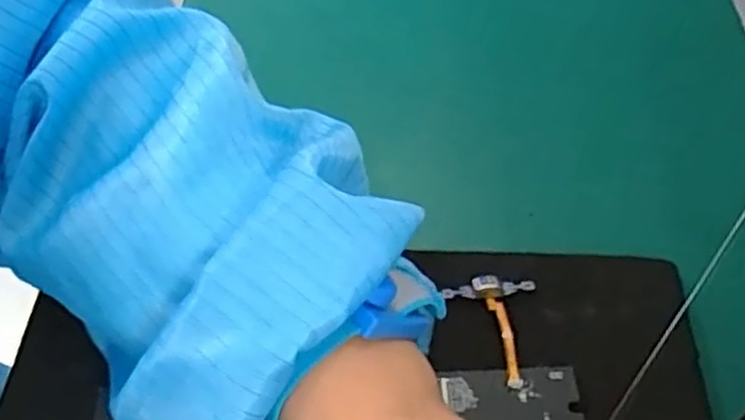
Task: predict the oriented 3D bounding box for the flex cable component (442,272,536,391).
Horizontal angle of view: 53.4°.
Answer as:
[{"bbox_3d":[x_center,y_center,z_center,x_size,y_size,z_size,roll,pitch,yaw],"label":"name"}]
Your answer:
[{"bbox_3d":[0.042,0.042,0.275,0.032,0.004,0.044,13,54,7],"label":"flex cable component"}]

